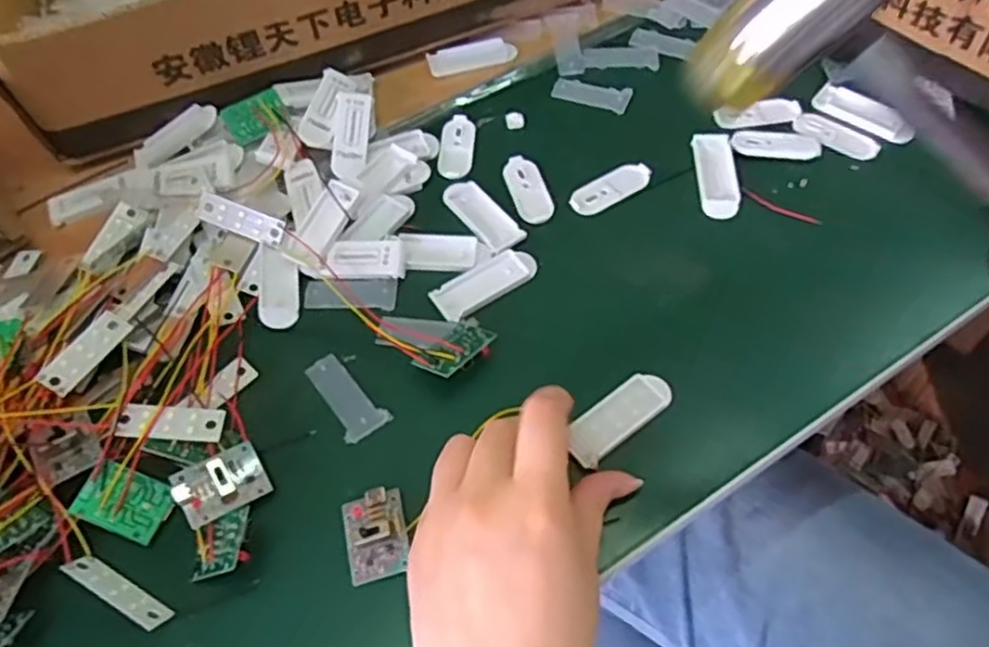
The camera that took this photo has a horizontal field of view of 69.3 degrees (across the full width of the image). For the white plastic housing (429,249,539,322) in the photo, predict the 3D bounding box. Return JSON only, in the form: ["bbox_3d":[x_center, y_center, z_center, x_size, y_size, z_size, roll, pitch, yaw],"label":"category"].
[{"bbox_3d":[-0.005,-0.022,0.373,0.057,0.004,0.023,-31,60,-16],"label":"white plastic housing"}]

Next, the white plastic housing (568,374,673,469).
[{"bbox_3d":[0.057,0.042,0.326,0.055,0.004,0.021,-36,68,-20],"label":"white plastic housing"}]

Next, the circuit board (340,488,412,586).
[{"bbox_3d":[-0.050,0.088,0.301,0.025,0.015,0.036,-13,56,-5],"label":"circuit board"}]

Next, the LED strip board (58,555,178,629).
[{"bbox_3d":[-0.151,0.108,0.288,0.045,0.015,0.004,30,105,8],"label":"LED strip board"}]

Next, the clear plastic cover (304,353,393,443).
[{"bbox_3d":[-0.073,0.035,0.341,0.022,0.004,0.049,-39,62,-20],"label":"clear plastic cover"}]

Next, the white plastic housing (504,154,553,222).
[{"bbox_3d":[0.019,-0.076,0.408,0.020,0.005,0.050,-15,56,-6],"label":"white plastic housing"}]

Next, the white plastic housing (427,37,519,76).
[{"bbox_3d":[-0.015,-0.175,0.465,0.056,0.005,0.021,-14,56,-5],"label":"white plastic housing"}]

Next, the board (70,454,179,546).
[{"bbox_3d":[-0.159,0.076,0.308,0.036,0.004,0.026,29,57,-12],"label":"board"}]

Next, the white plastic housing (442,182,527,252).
[{"bbox_3d":[-0.007,-0.061,0.398,0.021,0.004,0.056,-34,60,-18],"label":"white plastic housing"}]

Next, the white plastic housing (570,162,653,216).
[{"bbox_3d":[0.066,-0.077,0.406,0.050,0.007,0.019,-26,58,-13],"label":"white plastic housing"}]

